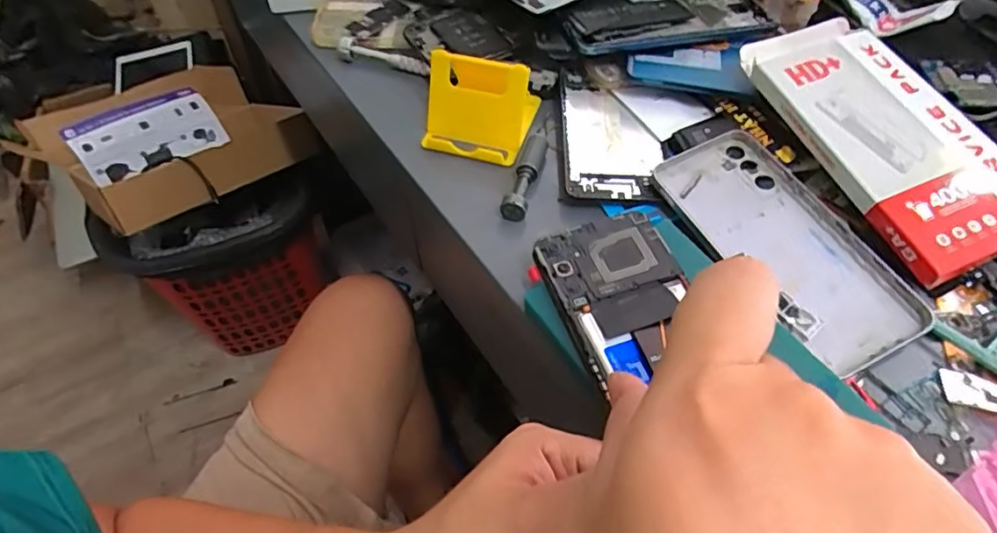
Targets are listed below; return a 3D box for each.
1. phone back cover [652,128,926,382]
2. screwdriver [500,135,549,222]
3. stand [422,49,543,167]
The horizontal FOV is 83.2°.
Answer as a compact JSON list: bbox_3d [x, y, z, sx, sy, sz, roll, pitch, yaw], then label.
[{"bbox_3d":[0.171,-0.018,0.337,0.076,0.012,0.163,-21,56,-16],"label":"phone back cover"},{"bbox_3d":[0.019,-0.063,0.385,0.015,0.017,0.072,13,54,10],"label":"screwdriver"},{"bbox_3d":[-0.013,-0.121,0.404,0.070,0.058,0.068,12,53,9],"label":"stand"}]

